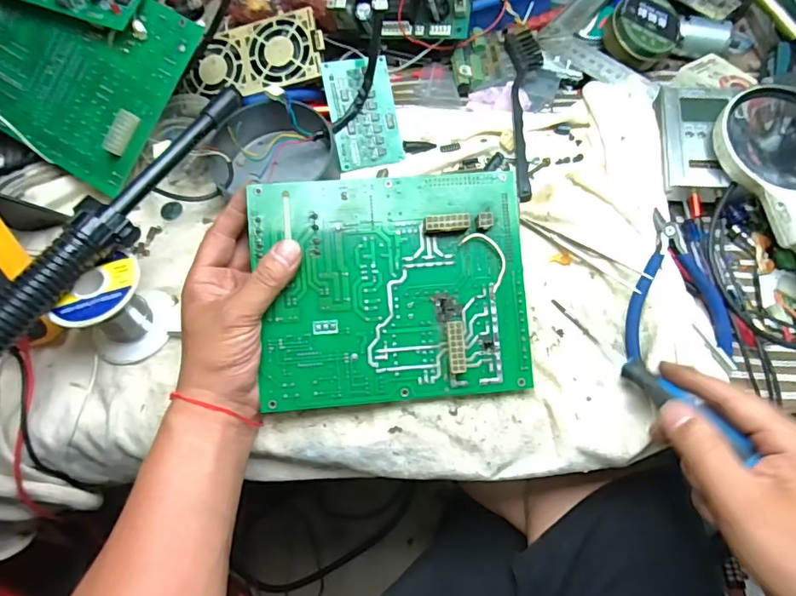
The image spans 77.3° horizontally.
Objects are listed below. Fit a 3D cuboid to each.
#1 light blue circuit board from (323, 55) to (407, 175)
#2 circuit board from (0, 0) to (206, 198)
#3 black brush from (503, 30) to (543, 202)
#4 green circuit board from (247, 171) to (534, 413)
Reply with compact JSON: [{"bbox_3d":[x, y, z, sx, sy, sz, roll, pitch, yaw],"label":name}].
[{"bbox_3d":[-0.030,-0.168,0.452,0.060,0.009,0.097,-12,96,-10],"label":"light blue circuit board"},{"bbox_3d":[-0.291,-0.205,0.421,0.213,0.016,0.156,29,93,5],"label":"circuit board"},{"bbox_3d":[0.121,-0.173,0.454,0.034,0.020,0.184,0,65,1],"label":"black brush"},{"bbox_3d":[-0.002,-0.007,0.347,0.184,0.012,0.156,-5,87,-4],"label":"green circuit board"}]

